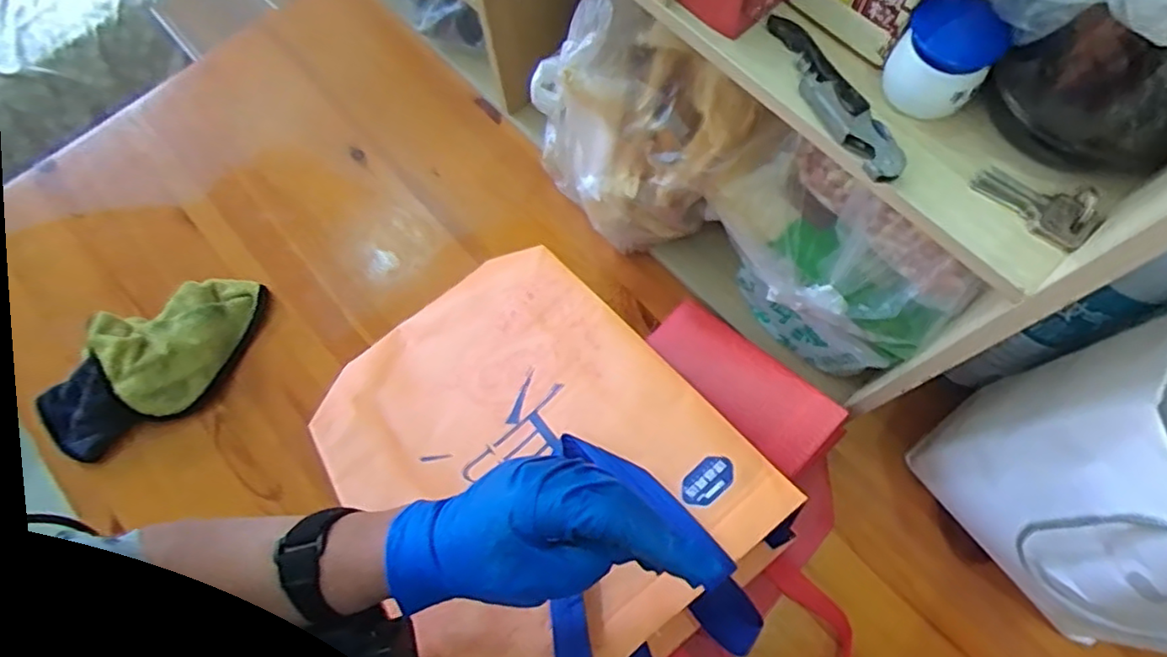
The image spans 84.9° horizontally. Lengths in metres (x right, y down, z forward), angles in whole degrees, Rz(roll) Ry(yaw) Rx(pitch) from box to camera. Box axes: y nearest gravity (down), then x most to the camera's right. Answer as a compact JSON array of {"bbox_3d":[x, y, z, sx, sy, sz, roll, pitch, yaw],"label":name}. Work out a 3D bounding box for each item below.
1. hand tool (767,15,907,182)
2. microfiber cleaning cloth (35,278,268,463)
[{"bbox_3d":[0.135,-0.127,0.345,0.023,0.010,0.115,-26,72,-7],"label":"hand tool"},{"bbox_3d":[-0.395,0.019,0.624,0.180,0.066,0.102,-37,73,-10],"label":"microfiber cleaning cloth"}]

